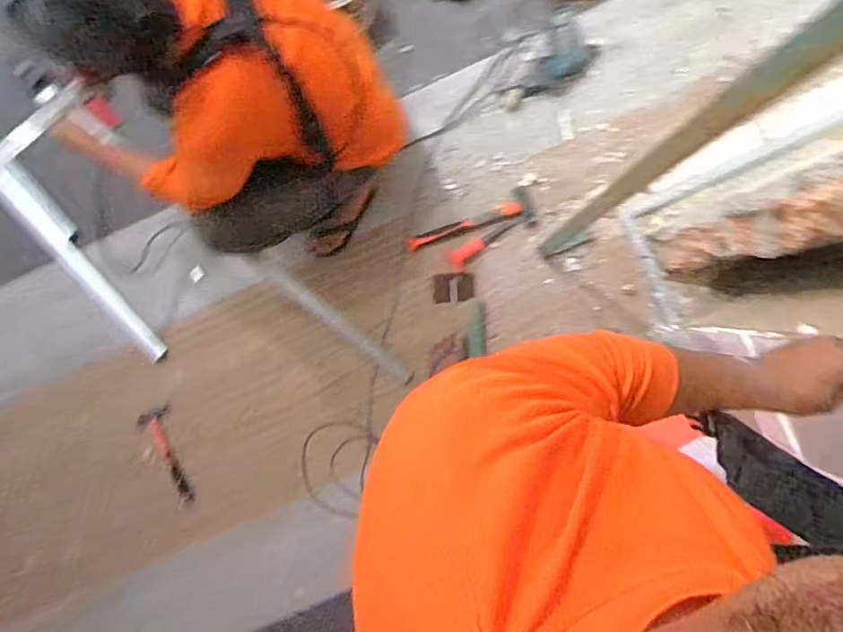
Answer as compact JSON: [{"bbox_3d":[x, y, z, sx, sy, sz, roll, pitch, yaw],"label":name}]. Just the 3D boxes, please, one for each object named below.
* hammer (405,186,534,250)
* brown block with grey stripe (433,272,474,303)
[{"bbox_3d":[0.138,-0.268,1.489,0.373,0.026,0.110,-16,91,1],"label":"hammer"},{"bbox_3d":[0.094,-0.080,1.506,0.115,0.010,0.084,-1,91,0],"label":"brown block with grey stripe"}]

